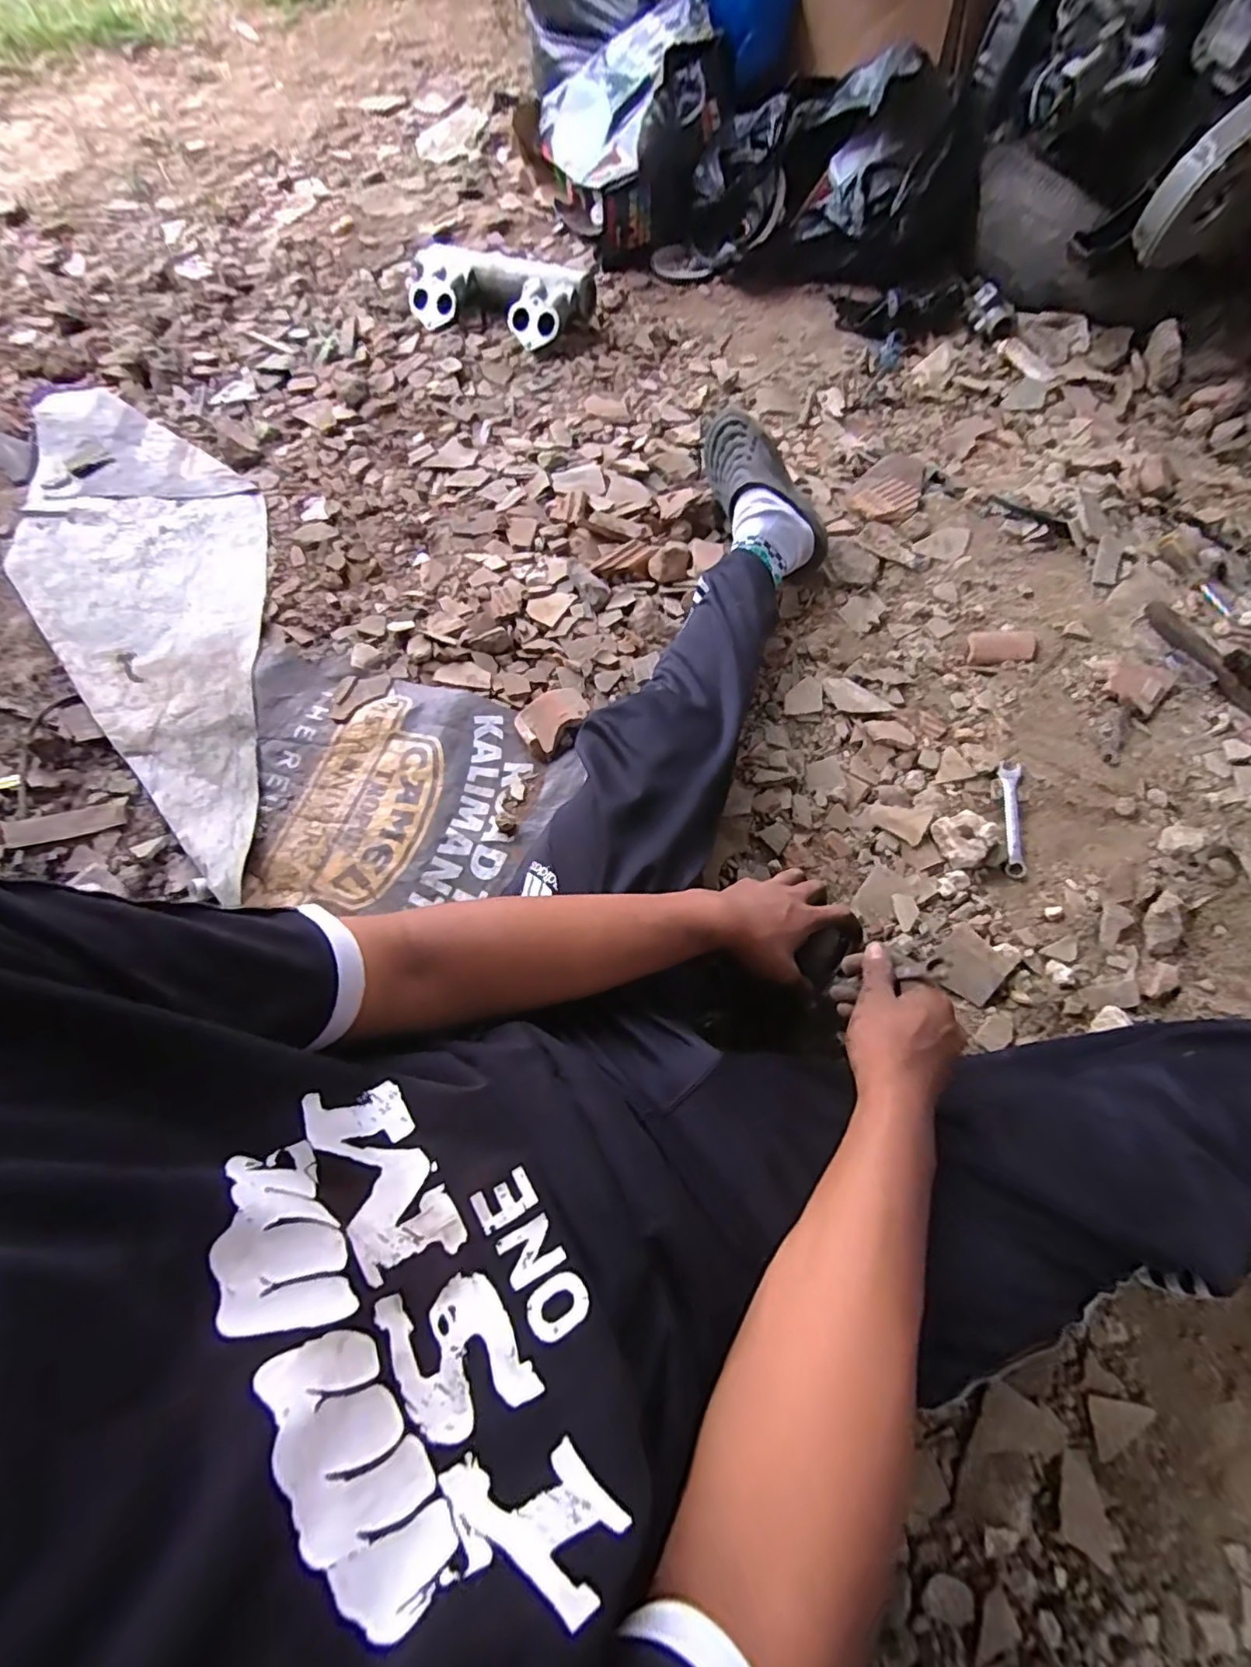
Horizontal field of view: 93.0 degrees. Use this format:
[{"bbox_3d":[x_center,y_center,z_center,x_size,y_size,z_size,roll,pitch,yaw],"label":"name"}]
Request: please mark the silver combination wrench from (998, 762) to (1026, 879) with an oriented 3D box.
[{"bbox_3d":[0.485,-0.020,0.745,0.026,0.005,0.162,11,66,6],"label":"silver combination wrench"}]

